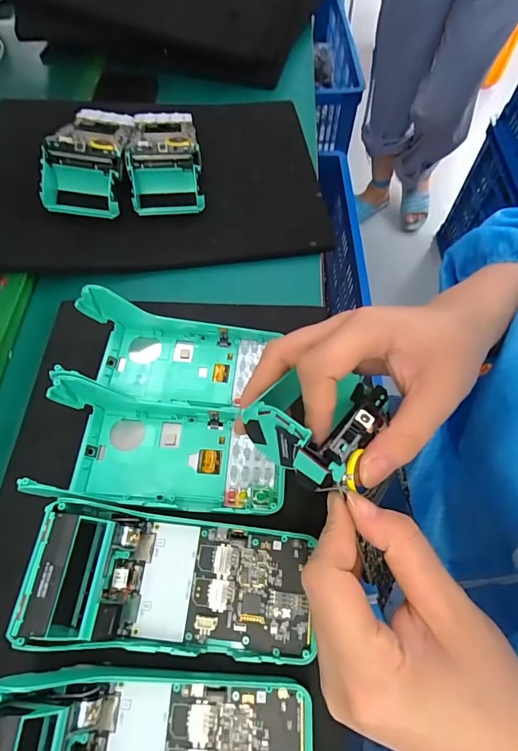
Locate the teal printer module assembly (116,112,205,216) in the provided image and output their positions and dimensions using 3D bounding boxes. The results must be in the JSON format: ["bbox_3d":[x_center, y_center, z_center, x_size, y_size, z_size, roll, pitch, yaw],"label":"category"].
[{"bbox_3d":[-0.105,-0.248,0.429,0.077,0.044,0.168,-10,65,-4],"label":"teal printer module assembly"}]

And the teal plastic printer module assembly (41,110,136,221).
[{"bbox_3d":[-0.172,-0.240,0.416,0.082,0.055,0.157,5,65,3],"label":"teal plastic printer module assembly"}]

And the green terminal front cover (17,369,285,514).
[{"bbox_3d":[-0.066,0.055,0.285,0.169,0.046,0.086,3,65,2],"label":"green terminal front cover"}]

